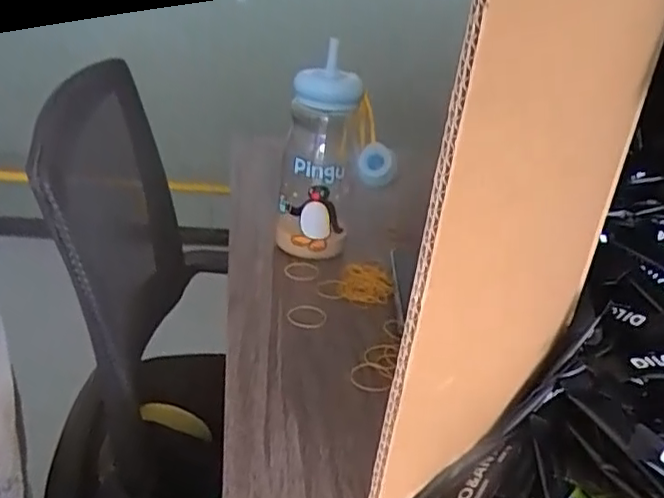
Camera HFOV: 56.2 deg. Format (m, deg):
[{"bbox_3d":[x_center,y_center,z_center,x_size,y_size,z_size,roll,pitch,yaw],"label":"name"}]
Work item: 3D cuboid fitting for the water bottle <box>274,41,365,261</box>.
[{"bbox_3d":[-0.015,-0.087,0.634,0.070,0.208,0.060,5,26,-5],"label":"water bottle"}]

